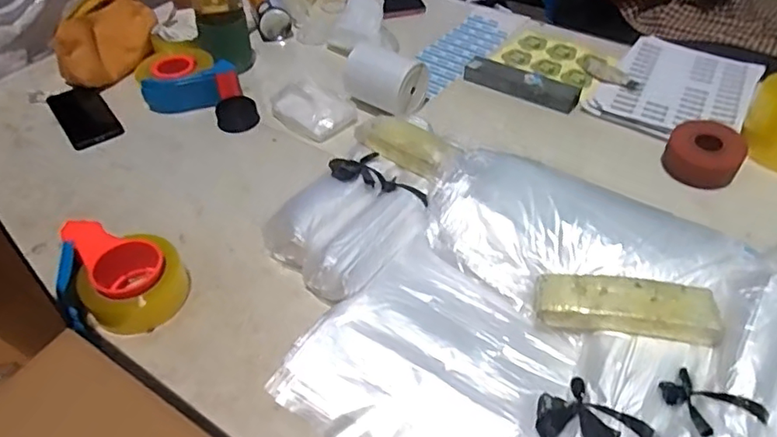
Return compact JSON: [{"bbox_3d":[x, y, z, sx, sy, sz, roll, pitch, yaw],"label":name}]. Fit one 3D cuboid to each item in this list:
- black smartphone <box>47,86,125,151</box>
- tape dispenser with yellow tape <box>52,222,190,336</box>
[{"bbox_3d":[-0.508,-0.172,0.933,0.080,0.014,0.160,-30,52,-25],"label":"black smartphone"},{"bbox_3d":[-0.311,0.064,0.664,0.126,0.066,0.138,-18,47,-16],"label":"tape dispenser with yellow tape"}]

